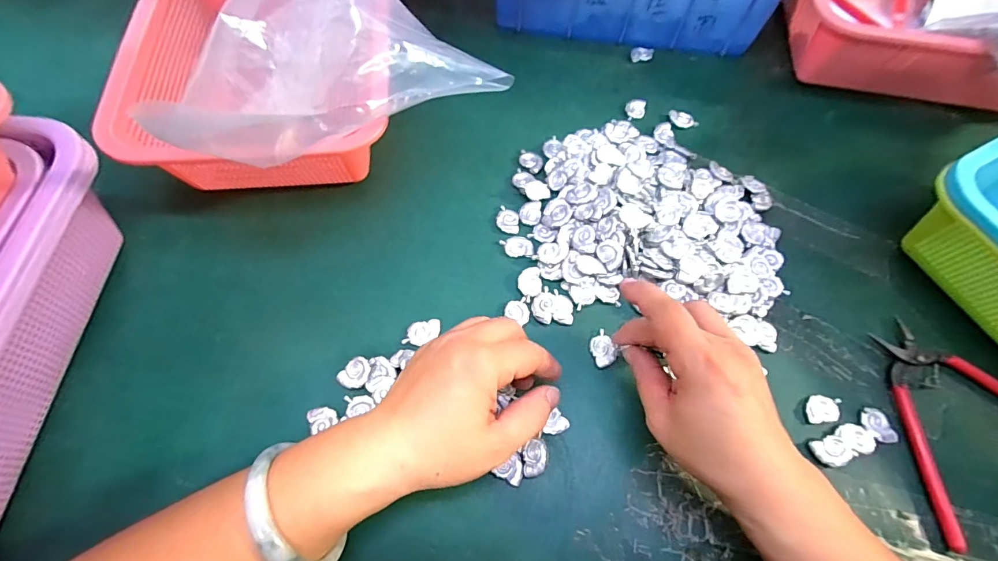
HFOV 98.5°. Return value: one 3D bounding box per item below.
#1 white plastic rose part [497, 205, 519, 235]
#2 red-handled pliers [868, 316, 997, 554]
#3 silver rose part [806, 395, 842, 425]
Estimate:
[{"bbox_3d":[0.008,-0.050,0.360,0.019,0.004,0.023,12,64,3],"label":"white plastic rose part"},{"bbox_3d":[0.321,0.091,0.305,0.141,0.009,0.125,-23,68,-13],"label":"red-handled pliers"},{"bbox_3d":[0.228,0.091,0.302,0.023,0.004,0.021,1,64,-2],"label":"silver rose part"}]

